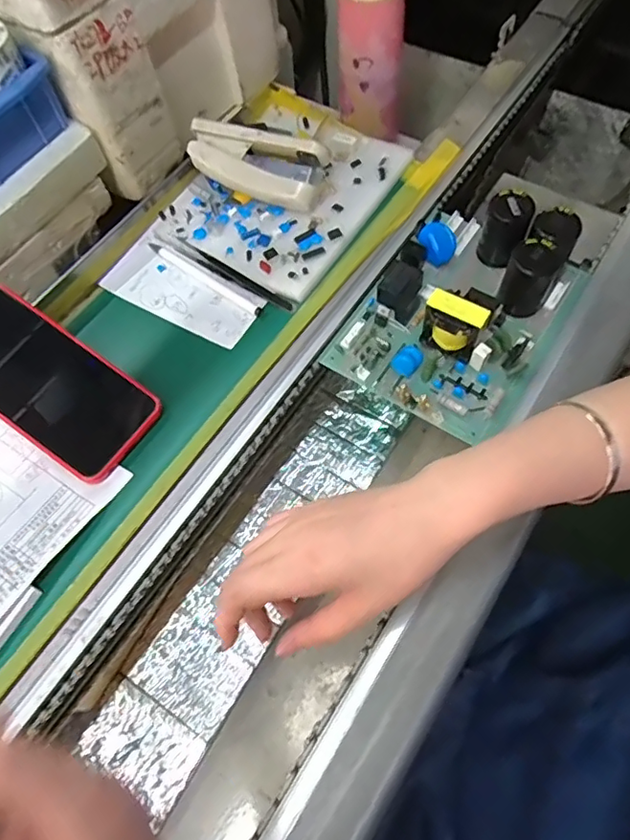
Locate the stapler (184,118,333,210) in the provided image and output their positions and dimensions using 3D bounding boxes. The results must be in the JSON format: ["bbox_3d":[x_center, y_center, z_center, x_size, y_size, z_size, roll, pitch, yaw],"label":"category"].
[{"bbox_3d":[-0.048,-0.219,0.465,0.114,0.047,0.046,18,59,15],"label":"stapler"}]

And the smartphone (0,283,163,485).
[{"bbox_3d":[-0.194,-0.029,0.392,0.159,0.005,0.076,36,72,5],"label":"smartphone"}]

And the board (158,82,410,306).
[{"bbox_3d":[-0.027,-0.206,0.482,0.166,0.012,0.191,30,73,17],"label":"board"}]

